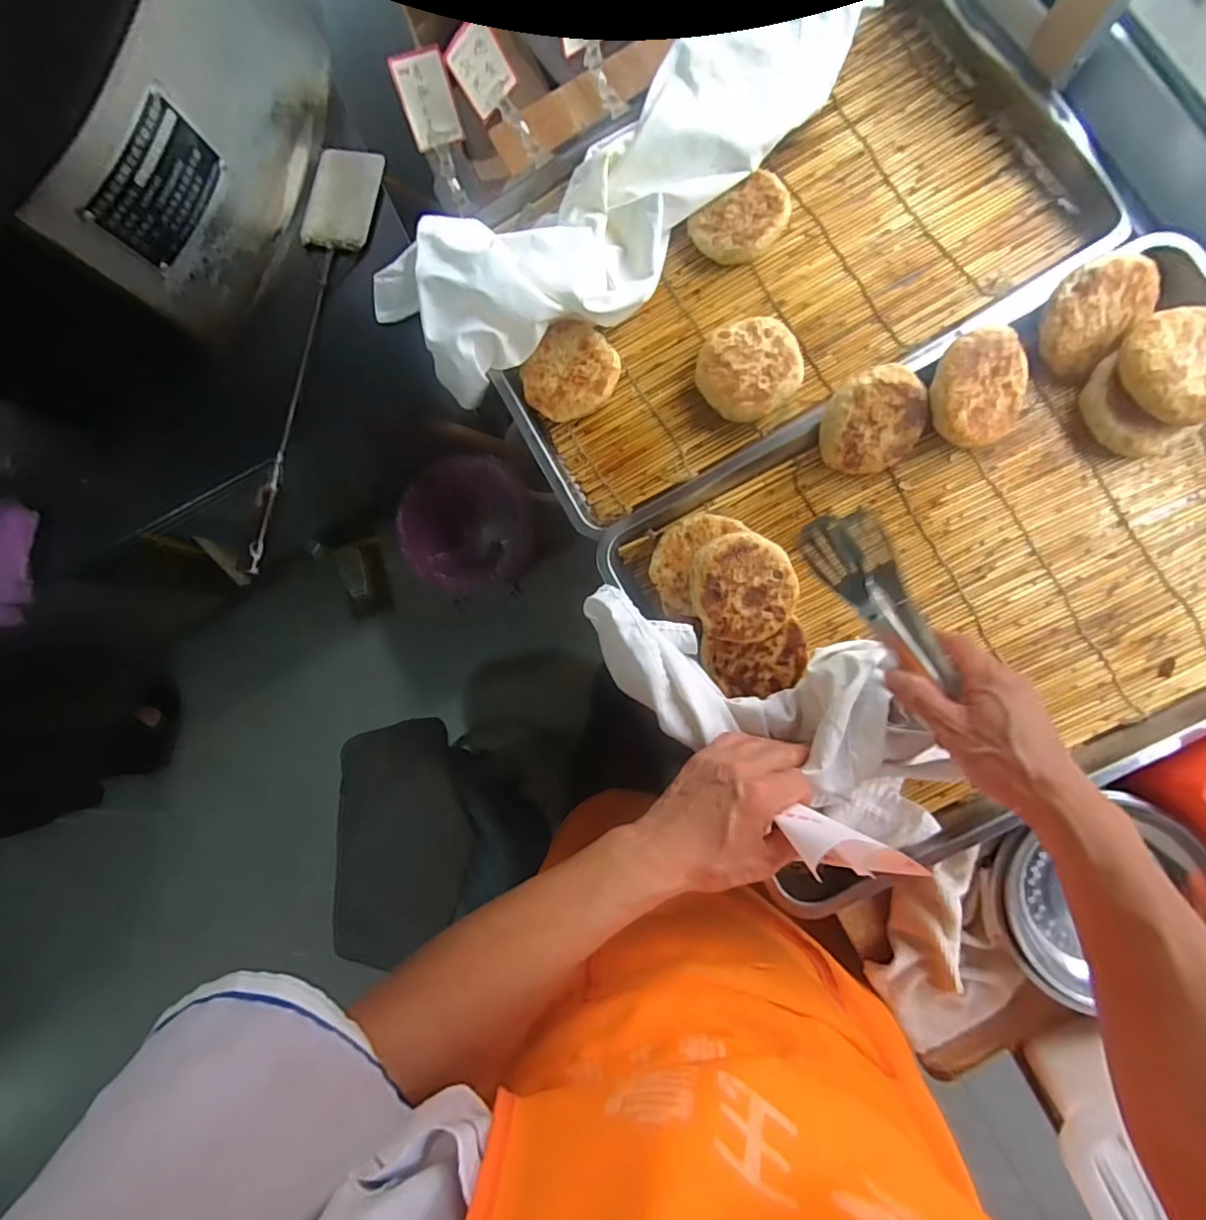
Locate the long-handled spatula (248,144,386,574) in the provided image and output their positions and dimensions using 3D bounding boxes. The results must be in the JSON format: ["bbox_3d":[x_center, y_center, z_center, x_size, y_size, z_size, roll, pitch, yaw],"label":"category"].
[{"bbox_3d":[-0.307,-0.260,0.563,0.075,0.031,0.439,13,88,8],"label":"long-handled spatula"}]

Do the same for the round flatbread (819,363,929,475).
[{"bbox_3d":[0.241,-0.170,0.500,0.093,0.026,0.089,-5,126,-7],"label":"round flatbread"}]

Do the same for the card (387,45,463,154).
[{"bbox_3d":[-0.166,-0.487,0.533,0.049,0.068,0.009,-27,42,-10],"label":"card"}]

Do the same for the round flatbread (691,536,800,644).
[{"bbox_3d":[0.125,-0.019,0.491,0.091,0.022,0.092,0,87,7],"label":"round flatbread"}]

